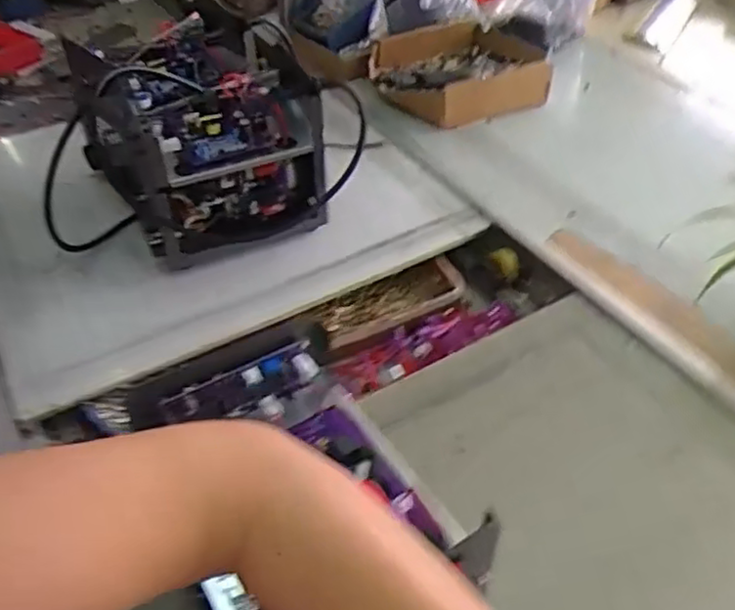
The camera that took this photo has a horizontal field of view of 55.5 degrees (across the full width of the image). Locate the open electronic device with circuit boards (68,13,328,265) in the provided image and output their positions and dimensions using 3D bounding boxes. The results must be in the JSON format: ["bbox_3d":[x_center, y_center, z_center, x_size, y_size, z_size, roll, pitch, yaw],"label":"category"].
[{"bbox_3d":[-0.220,-0.213,0.910,0.256,0.194,0.316,-19,45,-17],"label":"open electronic device with circuit boards"}]

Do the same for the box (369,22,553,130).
[{"bbox_3d":[0.155,-0.386,1.182,0.286,0.077,0.257,-4,42,-2],"label":"box"}]

